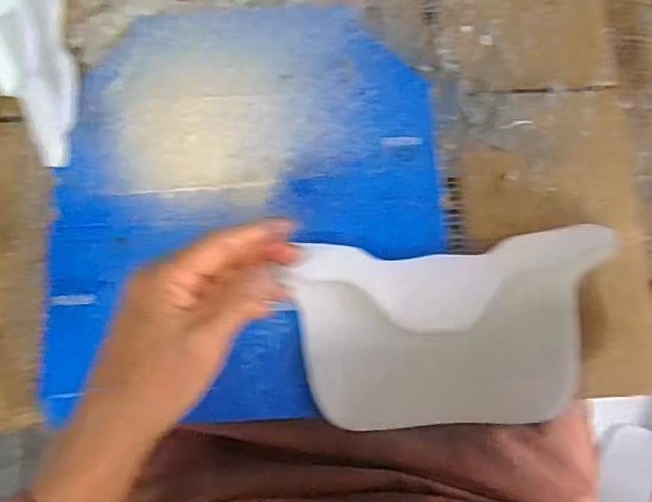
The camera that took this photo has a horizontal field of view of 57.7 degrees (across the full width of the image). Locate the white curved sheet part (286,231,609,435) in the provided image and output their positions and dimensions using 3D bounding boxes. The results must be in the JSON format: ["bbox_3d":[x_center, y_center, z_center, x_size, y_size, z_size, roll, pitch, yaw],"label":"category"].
[{"bbox_3d":[0.091,0.060,0.429,0.212,0.018,0.135,-4,94,3],"label":"white curved sheet part"}]

